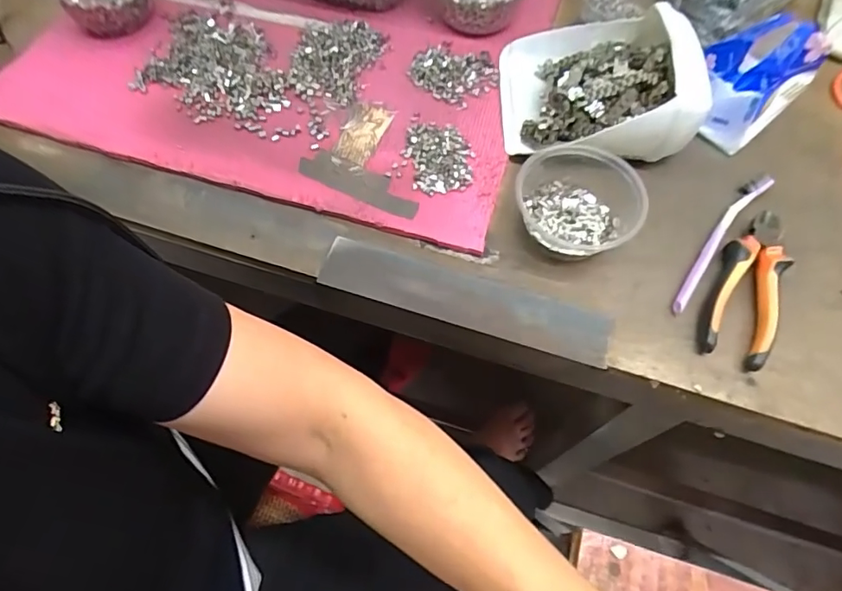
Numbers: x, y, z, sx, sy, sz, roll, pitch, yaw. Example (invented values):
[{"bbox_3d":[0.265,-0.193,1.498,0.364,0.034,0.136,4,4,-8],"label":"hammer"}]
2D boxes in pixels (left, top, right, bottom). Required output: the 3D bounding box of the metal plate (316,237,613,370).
[{"bbox_3d":[0.037,0.001,0.447,0.246,0.007,0.055,17,58,8],"label":"metal plate"}]

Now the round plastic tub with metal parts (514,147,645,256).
[{"bbox_3d":[0.140,-0.084,0.463,0.113,0.053,0.102,-13,63,-8],"label":"round plastic tub with metal parts"}]

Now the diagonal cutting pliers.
[{"bbox_3d":[0.280,-0.010,0.447,0.053,0.021,0.147,23,64,10],"label":"diagonal cutting pliers"}]

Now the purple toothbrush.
[{"bbox_3d":[0.268,-0.050,0.471,0.018,0.011,0.174,38,67,17],"label":"purple toothbrush"}]

